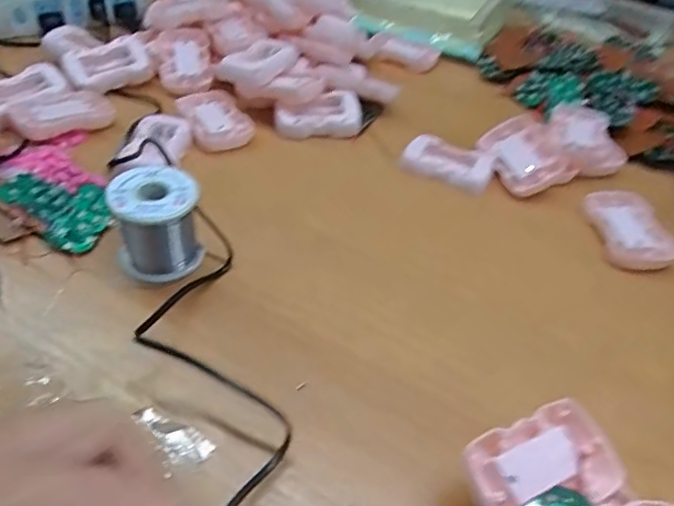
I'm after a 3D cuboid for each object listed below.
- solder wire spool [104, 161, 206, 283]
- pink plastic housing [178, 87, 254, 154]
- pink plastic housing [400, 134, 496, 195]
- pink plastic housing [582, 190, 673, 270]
[{"bbox_3d":[-0.135,-0.023,0.425,0.060,0.062,0.063,-13,48,-18],"label":"solder wire spool"},{"bbox_3d":[-0.122,-0.137,0.578,0.062,0.016,0.088,-17,49,-21],"label":"pink plastic housing"},{"bbox_3d":[0.110,-0.089,0.560,0.087,0.019,0.054,20,46,14],"label":"pink plastic housing"},{"bbox_3d":[0.264,-0.023,0.503,0.065,0.016,0.088,2,45,-4],"label":"pink plastic housing"}]

